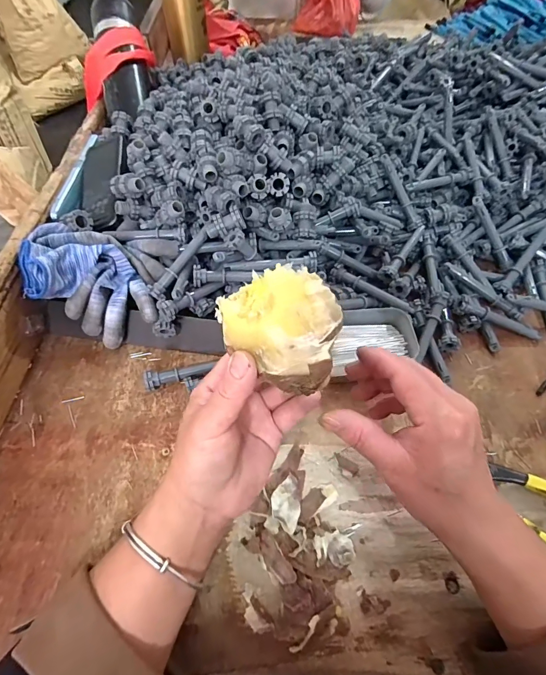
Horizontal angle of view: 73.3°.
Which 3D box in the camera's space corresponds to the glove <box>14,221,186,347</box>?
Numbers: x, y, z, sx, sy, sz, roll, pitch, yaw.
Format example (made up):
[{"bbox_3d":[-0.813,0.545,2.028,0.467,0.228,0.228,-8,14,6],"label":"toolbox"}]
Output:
[{"bbox_3d":[-0.170,-0.056,0.363,0.133,0.068,0.099,8,58,6],"label":"glove"}]

